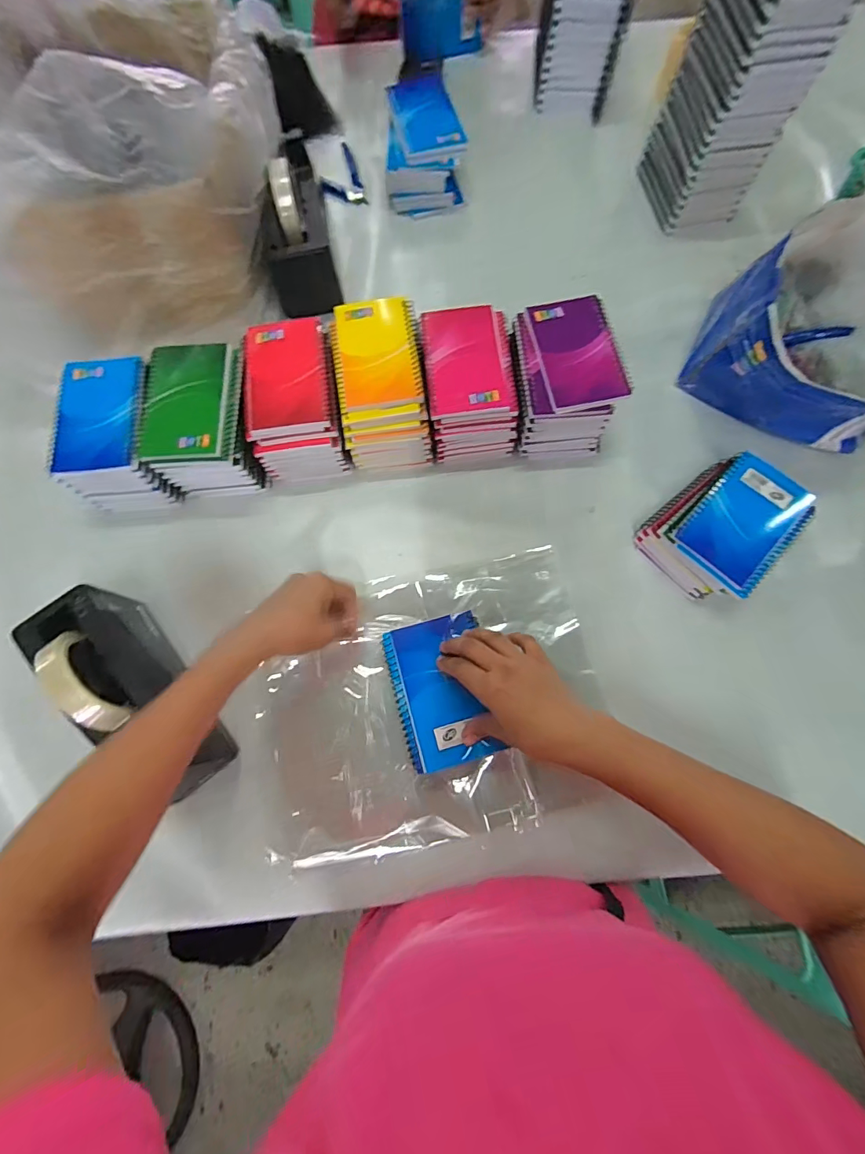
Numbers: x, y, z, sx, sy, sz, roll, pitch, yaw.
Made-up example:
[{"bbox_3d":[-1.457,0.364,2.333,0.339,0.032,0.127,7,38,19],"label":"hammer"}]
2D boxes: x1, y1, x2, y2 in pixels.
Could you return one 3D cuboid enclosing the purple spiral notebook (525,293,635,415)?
[{"bbox_3d":[0.151,-0.232,0.472,0.081,0.014,0.128,-11,76,-2],"label":"purple spiral notebook"}]

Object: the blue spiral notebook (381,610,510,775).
[{"bbox_3d":[0.009,0.105,0.425,0.087,0.014,0.129,-15,76,-4],"label":"blue spiral notebook"}]

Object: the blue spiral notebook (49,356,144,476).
[{"bbox_3d":[-0.333,-0.165,0.457,0.088,0.018,0.123,-4,76,-1],"label":"blue spiral notebook"}]

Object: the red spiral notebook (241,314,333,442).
[{"bbox_3d":[-0.151,-0.210,0.472,0.083,0.013,0.134,-8,76,-2],"label":"red spiral notebook"}]

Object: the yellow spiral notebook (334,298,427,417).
[{"bbox_3d":[-0.055,-0.233,0.476,0.081,0.014,0.127,-9,78,2],"label":"yellow spiral notebook"}]

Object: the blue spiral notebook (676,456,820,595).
[{"bbox_3d":[0.317,-0.055,0.460,0.091,0.013,0.132,43,80,10],"label":"blue spiral notebook"}]

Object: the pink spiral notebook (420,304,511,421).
[{"bbox_3d":[0.033,-0.230,0.475,0.079,0.005,0.131,-6,76,-1],"label":"pink spiral notebook"}]

